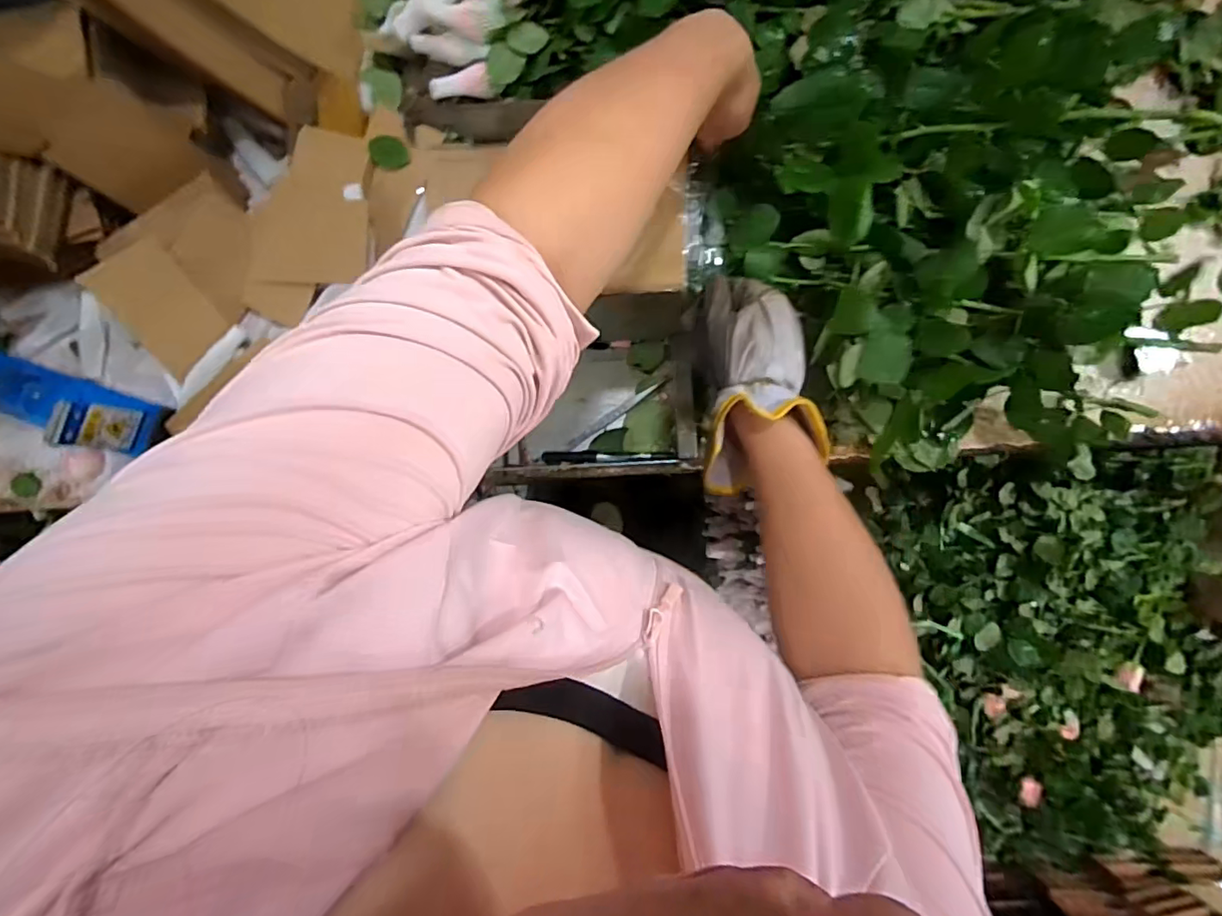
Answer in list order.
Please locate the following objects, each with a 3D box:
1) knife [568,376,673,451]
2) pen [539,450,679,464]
[{"bbox_3d":[0.007,-0.050,0.602,0.130,0.005,0.011,-36,88,0],"label":"knife"},{"bbox_3d":[-0.001,-0.001,0.598,0.144,0.009,0.014,0,89,1],"label":"pen"}]

